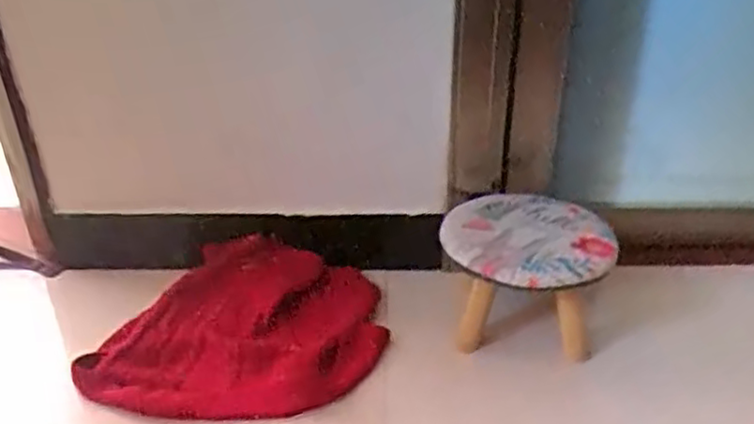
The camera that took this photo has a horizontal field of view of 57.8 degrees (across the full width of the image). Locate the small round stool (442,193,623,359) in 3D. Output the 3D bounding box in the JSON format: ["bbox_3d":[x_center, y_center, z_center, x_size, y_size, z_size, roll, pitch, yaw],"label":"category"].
[{"bbox_3d":[0.221,0.106,1.046,0.231,0.189,0.238,-1,29,1],"label":"small round stool"}]

